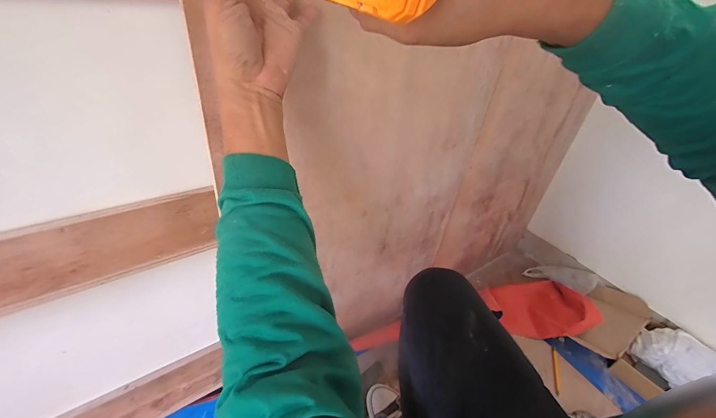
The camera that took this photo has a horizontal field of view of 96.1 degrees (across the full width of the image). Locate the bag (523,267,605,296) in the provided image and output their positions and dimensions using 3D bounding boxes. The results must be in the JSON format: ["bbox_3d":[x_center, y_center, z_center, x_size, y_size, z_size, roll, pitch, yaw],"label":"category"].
[{"bbox_3d":[0.793,0.265,1.254,0.253,0.050,0.090,7,29,39],"label":"bag"}]

